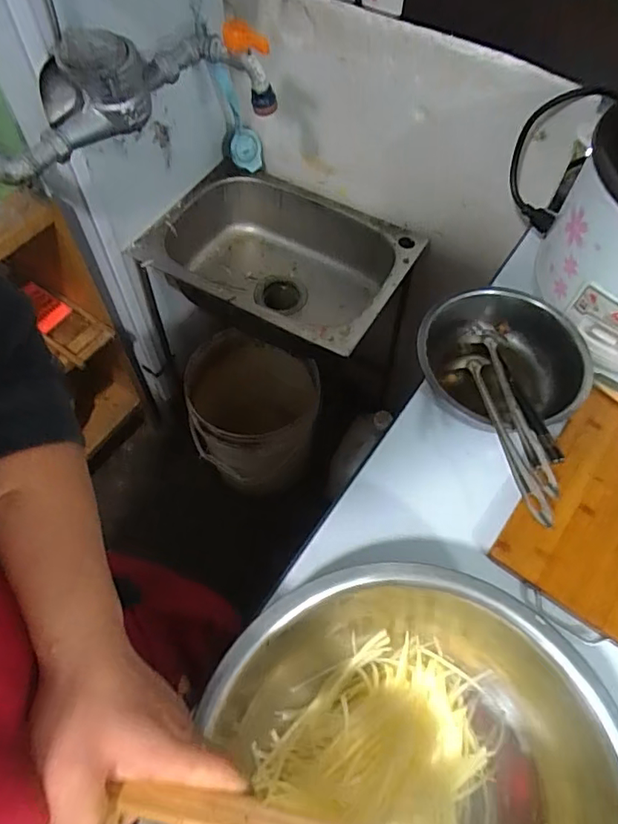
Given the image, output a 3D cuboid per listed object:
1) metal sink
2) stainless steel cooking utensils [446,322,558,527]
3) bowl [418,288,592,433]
[{"bbox_3d":[-0.049,-0.265,1.079,0.432,0.179,0.327,28,64,13],"label":"metal sink"},{"bbox_3d":[0.225,-0.003,0.635,0.072,0.065,0.282,-11,63,-8],"label":"stainless steel cooking utensils"},{"bbox_3d":[0.238,-0.061,0.698,0.179,0.101,0.201,-31,67,-17],"label":"bowl"}]

